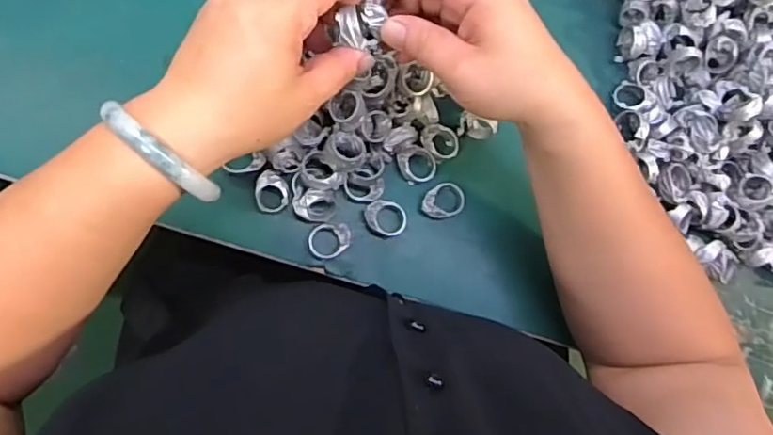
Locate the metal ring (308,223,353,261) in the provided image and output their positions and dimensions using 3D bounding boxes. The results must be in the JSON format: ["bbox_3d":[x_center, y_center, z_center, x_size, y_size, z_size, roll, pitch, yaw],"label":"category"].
[{"bbox_3d":[-0.040,0.017,0.403,0.029,0.014,0.024,-6,86,-11],"label":"metal ring"}]

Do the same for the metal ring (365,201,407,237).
[{"bbox_3d":[-0.001,0.001,0.411,0.030,0.013,0.024,38,79,-5],"label":"metal ring"}]

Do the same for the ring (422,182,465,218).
[{"bbox_3d":[0.042,-0.012,0.421,0.033,0.015,0.025,-23,89,-12],"label":"ring"}]

